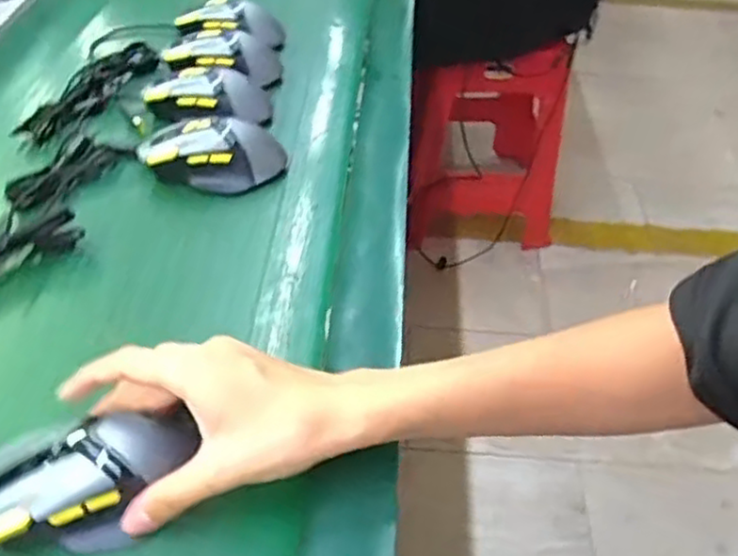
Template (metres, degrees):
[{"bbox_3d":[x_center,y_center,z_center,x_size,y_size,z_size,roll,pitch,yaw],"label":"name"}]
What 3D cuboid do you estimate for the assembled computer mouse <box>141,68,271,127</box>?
[{"bbox_3d":[-0.153,-0.175,0.667,0.110,0.041,0.057,13,45,7],"label":"assembled computer mouse"}]

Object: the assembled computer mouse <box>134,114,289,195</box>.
[{"bbox_3d":[-0.136,-0.109,0.603,0.124,0.043,0.059,6,45,1],"label":"assembled computer mouse"}]

